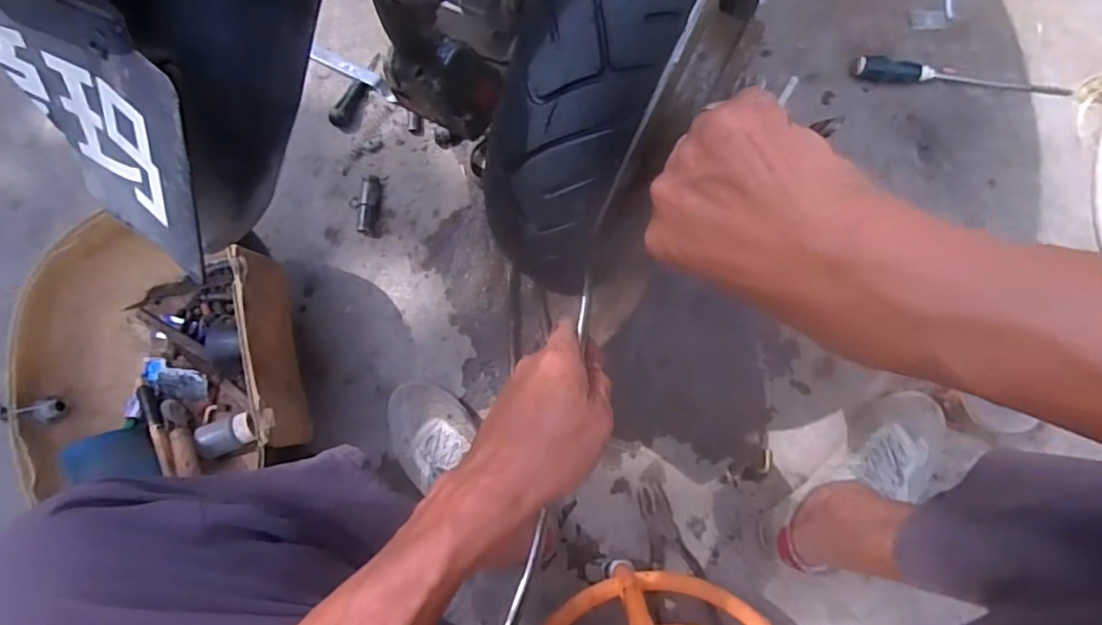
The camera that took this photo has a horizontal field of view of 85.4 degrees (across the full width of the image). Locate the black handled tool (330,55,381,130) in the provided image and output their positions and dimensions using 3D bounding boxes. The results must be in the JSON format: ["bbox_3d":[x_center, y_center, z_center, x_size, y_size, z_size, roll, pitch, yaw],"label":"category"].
[{"bbox_3d":[-0.277,-0.316,0.841,0.027,0.020,0.118,23,83,5],"label":"black handled tool"}]

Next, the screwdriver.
[{"bbox_3d":[0.560,-0.321,0.806,0.286,0.033,0.026,7,81,3],"label":"screwdriver"}]

